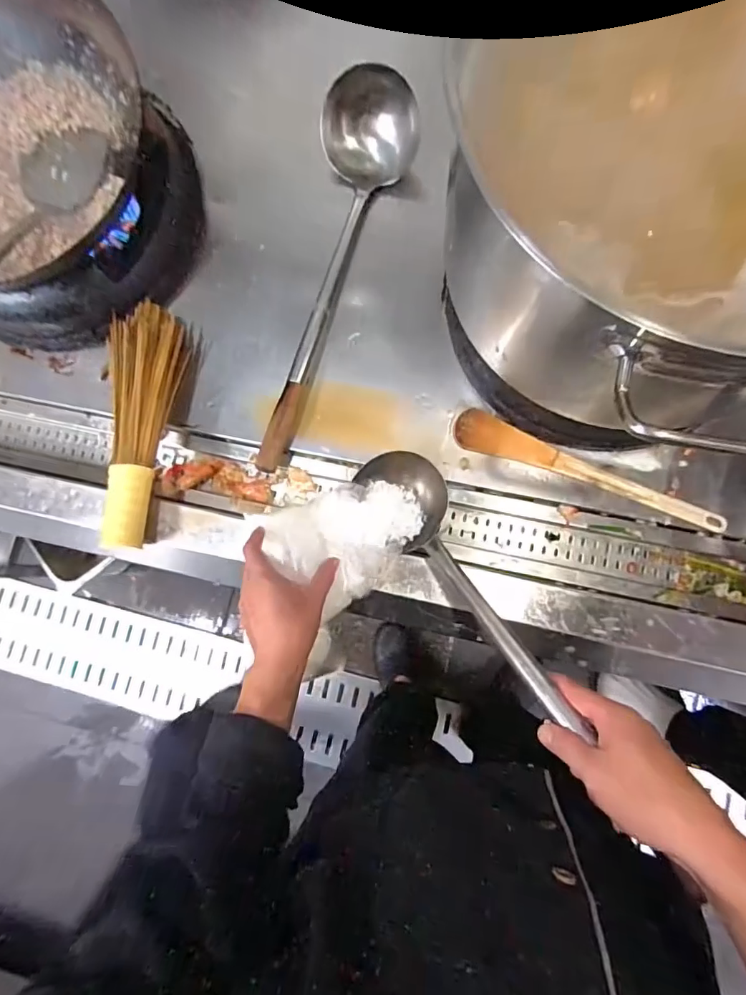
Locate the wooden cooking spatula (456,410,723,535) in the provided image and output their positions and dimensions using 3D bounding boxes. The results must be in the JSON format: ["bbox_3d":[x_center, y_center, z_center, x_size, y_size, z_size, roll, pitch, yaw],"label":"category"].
[{"bbox_3d":[0.260,-0.035,0.614,0.327,0.017,0.047,21,84,8],"label":"wooden cooking spatula"}]

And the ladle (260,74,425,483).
[{"bbox_3d":[-0.048,-0.279,0.632,0.116,0.088,0.501,12,83,7],"label":"ladle"}]

